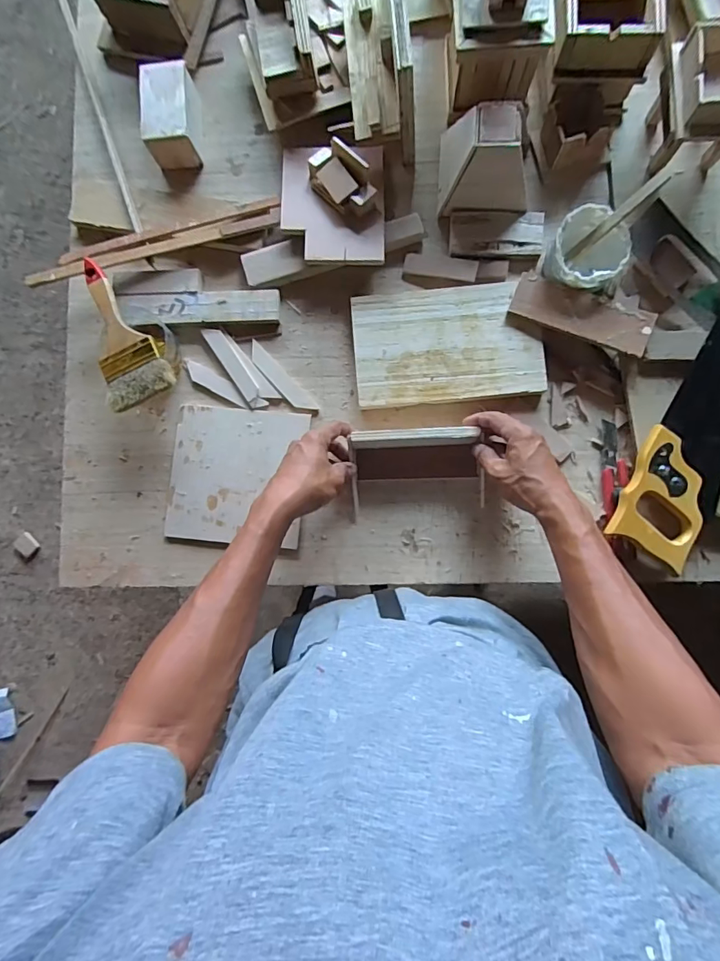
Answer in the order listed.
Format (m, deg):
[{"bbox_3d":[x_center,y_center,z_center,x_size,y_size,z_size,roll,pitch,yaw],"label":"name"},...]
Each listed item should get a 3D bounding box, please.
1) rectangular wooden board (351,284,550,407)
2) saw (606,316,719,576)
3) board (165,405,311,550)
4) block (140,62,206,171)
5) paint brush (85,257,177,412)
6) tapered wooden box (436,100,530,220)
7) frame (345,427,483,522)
[{"bbox_3d":[0.110,-0.170,0.591,0.228,0.020,0.143,-5,84,4],"label":"rectangular wooden board"},{"bbox_3d":[0.411,-0.098,0.549,0.099,0.033,0.396,23,86,6],"label":"saw"},{"bbox_3d":[-0.159,-0.007,0.598,0.170,0.005,0.171,4,85,5],"label":"board"},{"bbox_3d":[-0.250,-0.483,0.619,0.069,0.056,0.112,-3,84,4],"label":"block"},{"bbox_3d":[-0.297,-0.178,0.563,0.080,0.015,0.182,-29,85,0],"label":"paint brush"},{"bbox_3d":[0.157,-0.402,0.574,0.111,0.075,0.104,3,84,5],"label":"tapered wooden box"},{"bbox_3d":[0.069,-0.013,0.573,0.161,0.056,0.094,-4,84,4],"label":"frame"}]

